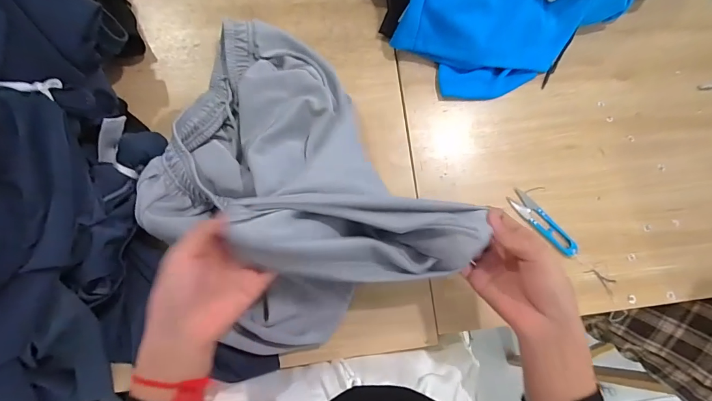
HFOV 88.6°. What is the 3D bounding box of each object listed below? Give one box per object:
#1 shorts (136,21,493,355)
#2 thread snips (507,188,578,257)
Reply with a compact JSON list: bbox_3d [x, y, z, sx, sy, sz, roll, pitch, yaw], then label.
[{"bbox_3d":[-0.095,-0.032,0.441,0.283,0.139,0.414,-40,86,-9],"label":"shorts"},{"bbox_3d":[0.270,0.034,0.528,0.028,0.011,0.119,-42,86,-9],"label":"thread snips"}]

